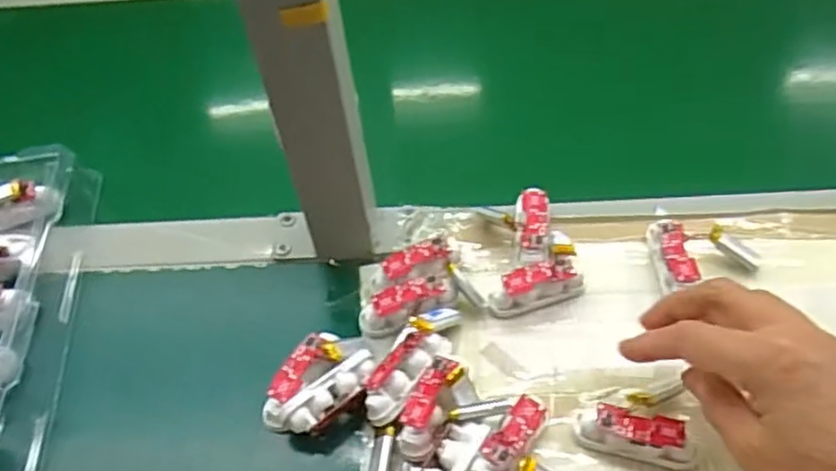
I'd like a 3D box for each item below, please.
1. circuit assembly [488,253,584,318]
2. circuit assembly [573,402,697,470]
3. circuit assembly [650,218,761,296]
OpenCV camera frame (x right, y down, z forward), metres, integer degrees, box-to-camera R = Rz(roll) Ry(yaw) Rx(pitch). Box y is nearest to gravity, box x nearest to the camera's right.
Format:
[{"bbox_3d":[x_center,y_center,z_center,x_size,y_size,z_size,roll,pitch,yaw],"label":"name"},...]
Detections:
[{"bbox_3d":[0.071,0.031,0.420,0.058,0.024,0.017,-16,51,-8],"label":"circuit assembly"},{"bbox_3d":[0.113,0.104,0.358,0.060,0.019,0.020,7,52,10],"label":"circuit assembly"},{"bbox_3d":[0.178,0.012,0.426,0.061,0.019,0.048,-2,51,3],"label":"circuit assembly"}]

